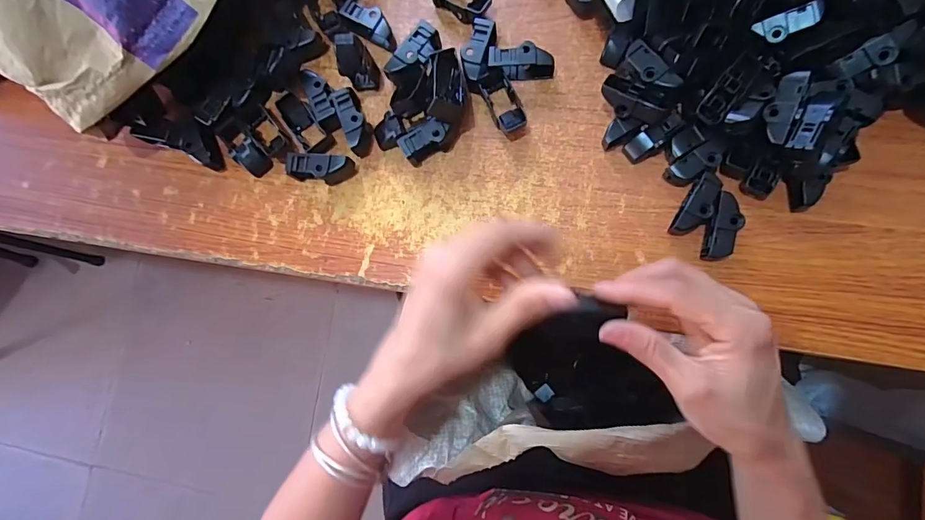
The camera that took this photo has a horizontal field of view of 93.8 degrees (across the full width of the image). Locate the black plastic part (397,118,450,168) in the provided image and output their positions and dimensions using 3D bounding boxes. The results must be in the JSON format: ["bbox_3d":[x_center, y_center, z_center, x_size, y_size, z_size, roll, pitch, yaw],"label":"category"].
[{"bbox_3d":[-0.028,-0.092,0.336,0.038,0.022,0.023,-27,81,4],"label":"black plastic part"}]

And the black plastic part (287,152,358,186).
[{"bbox_3d":[-0.112,-0.072,0.345,0.051,0.024,0.021,3,85,-6],"label":"black plastic part"}]

